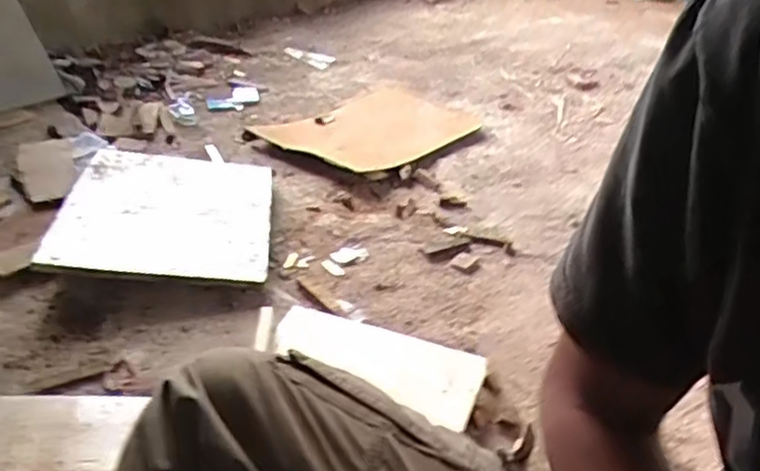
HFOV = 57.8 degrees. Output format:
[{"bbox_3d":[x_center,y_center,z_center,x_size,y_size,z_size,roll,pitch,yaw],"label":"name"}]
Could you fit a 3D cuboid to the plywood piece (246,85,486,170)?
[{"bbox_3d":[-0.001,-0.316,1.938,0.391,0.020,0.573,27,38,31],"label":"plywood piece"}]

